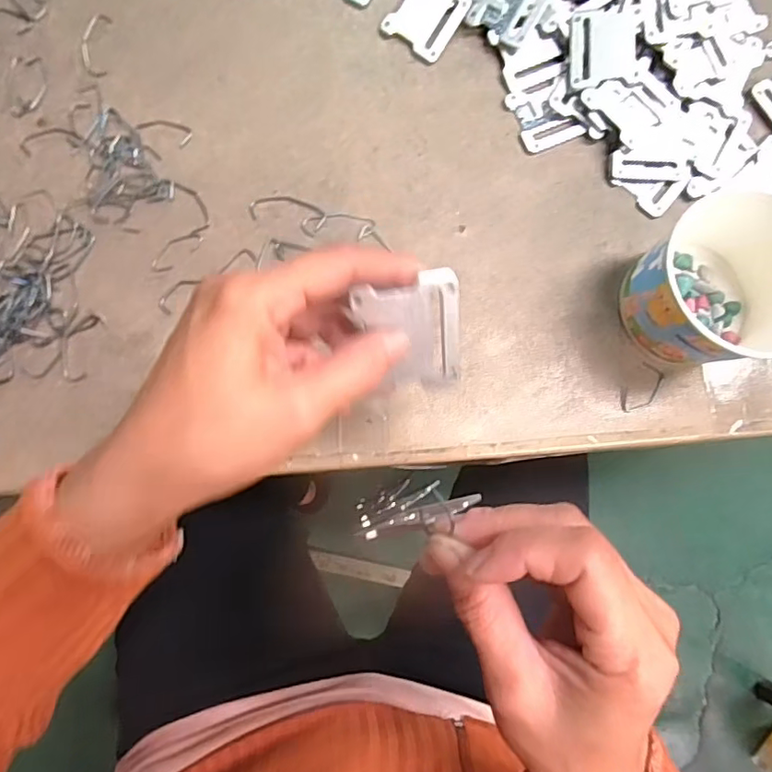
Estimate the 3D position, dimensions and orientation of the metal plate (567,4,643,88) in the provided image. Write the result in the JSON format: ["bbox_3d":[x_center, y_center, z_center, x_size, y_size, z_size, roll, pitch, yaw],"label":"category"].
[{"bbox_3d":[0.143,-0.221,0.366,0.043,0.004,0.048,-2,91,8],"label":"metal plate"}]

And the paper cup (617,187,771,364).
[{"bbox_3d":[0.197,-0.069,0.335,0.104,0.070,0.110,0,84,-3],"label":"paper cup"}]

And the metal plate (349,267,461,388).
[{"bbox_3d":[0.009,-0.020,0.229,0.042,0.004,0.049,-10,120,-6],"label":"metal plate"}]

